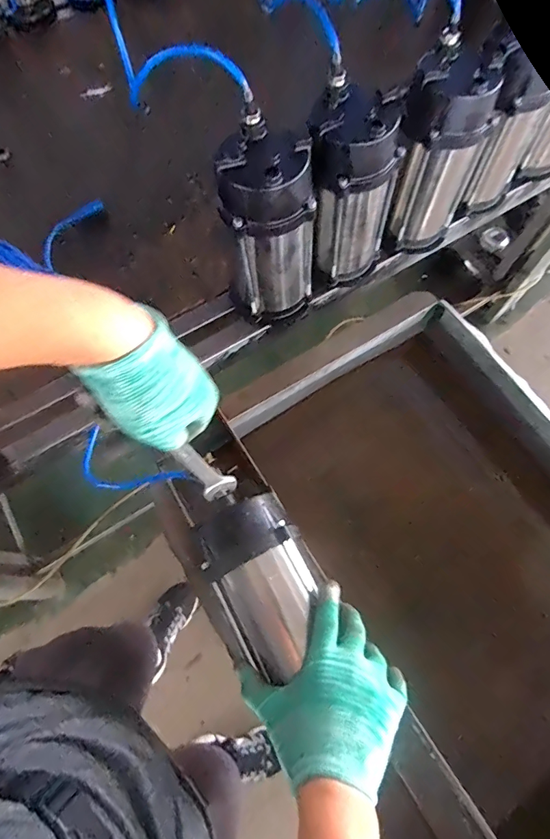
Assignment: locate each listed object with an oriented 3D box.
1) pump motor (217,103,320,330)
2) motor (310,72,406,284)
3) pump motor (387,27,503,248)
[{"bbox_3d":[-0.012,-0.258,0.617,0.116,0.276,0.120,-26,71,-10],"label":"pump motor"},{"bbox_3d":[0.111,-0.325,0.631,0.127,0.251,0.103,12,69,4],"label":"motor"},{"bbox_3d":[0.245,-0.394,0.661,0.124,0.250,0.117,21,70,8],"label":"pump motor"}]

